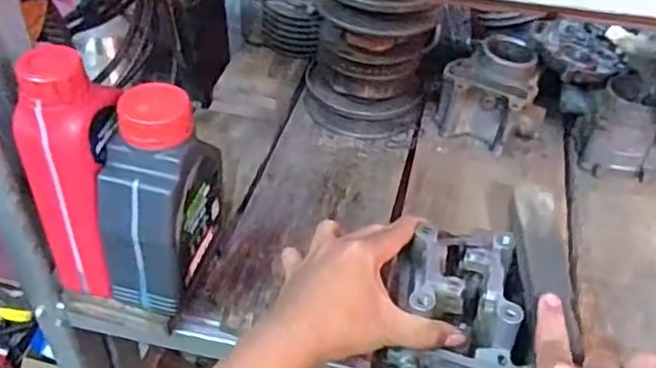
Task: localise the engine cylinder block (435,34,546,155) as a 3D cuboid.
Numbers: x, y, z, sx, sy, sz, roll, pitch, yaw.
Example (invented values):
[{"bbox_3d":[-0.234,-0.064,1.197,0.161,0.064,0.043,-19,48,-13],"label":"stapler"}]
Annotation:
[{"bbox_3d":[0.194,-0.106,0.797,0.117,0.085,0.096,14,44,14],"label":"engine cylinder block"}]

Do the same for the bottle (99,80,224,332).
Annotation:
[{"bbox_3d":[-0.133,0.004,0.562,0.060,0.182,0.110,16,44,15],"label":"bottle"}]

